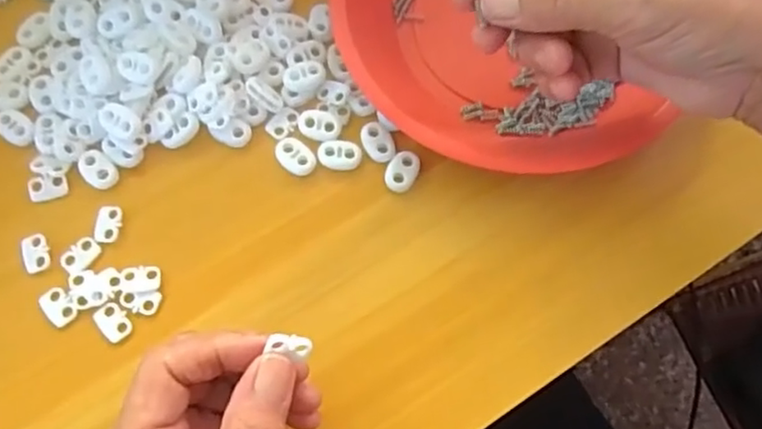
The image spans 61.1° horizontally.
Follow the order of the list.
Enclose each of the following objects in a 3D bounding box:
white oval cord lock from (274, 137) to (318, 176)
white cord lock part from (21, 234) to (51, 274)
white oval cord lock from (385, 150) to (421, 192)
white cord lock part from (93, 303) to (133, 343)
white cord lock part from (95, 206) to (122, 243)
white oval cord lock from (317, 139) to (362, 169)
[{"bbox_3d":[-0.044,-0.031,0.332,0.015,0.004,0.023,-43,78,-14],"label":"white oval cord lock"},{"bbox_3d":[-0.168,0.018,0.313,0.012,0.004,0.018,-22,74,-9],"label":"white cord lock part"},{"bbox_3d":[0.011,-0.022,0.333,0.014,0.007,0.022,26,73,6],"label":"white oval cord lock"},{"bbox_3d":[-0.126,0.051,0.305,0.012,0.004,0.019,-37,77,-12],"label":"white cord lock part"},{"bbox_3d":[-0.135,0.005,0.318,0.012,0.004,0.018,0,72,-2],"label":"white cord lock part"},{"bbox_3d":[-0.021,-0.031,0.333,0.022,0.004,0.015,-1,72,-2],"label":"white oval cord lock"}]

